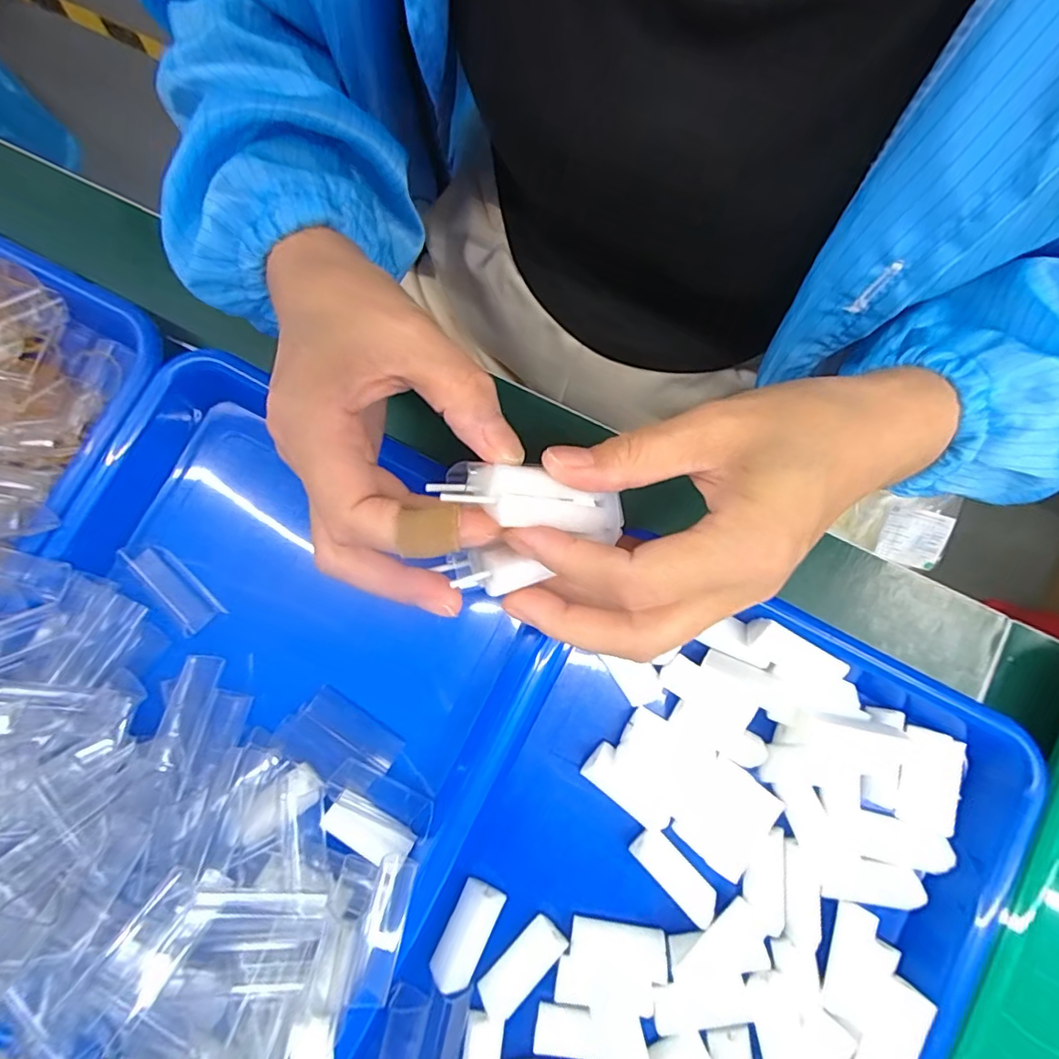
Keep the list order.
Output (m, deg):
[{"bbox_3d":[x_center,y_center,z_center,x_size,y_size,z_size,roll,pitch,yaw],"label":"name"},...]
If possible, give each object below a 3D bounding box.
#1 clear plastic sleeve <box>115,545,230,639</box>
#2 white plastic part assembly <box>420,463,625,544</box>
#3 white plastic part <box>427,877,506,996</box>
[{"bbox_3d":[-0.191,0.029,0.287,0.022,0.006,0.056,-44,85,-4],"label":"clear plastic sleeve"},{"bbox_3d":[0.002,-0.010,0.196,0.071,0.014,0.022,12,79,-20],"label":"white plastic part assembly"},{"bbox_3d":[-0.031,0.198,0.264,0.021,0.011,0.046,25,85,3],"label":"white plastic part"}]

